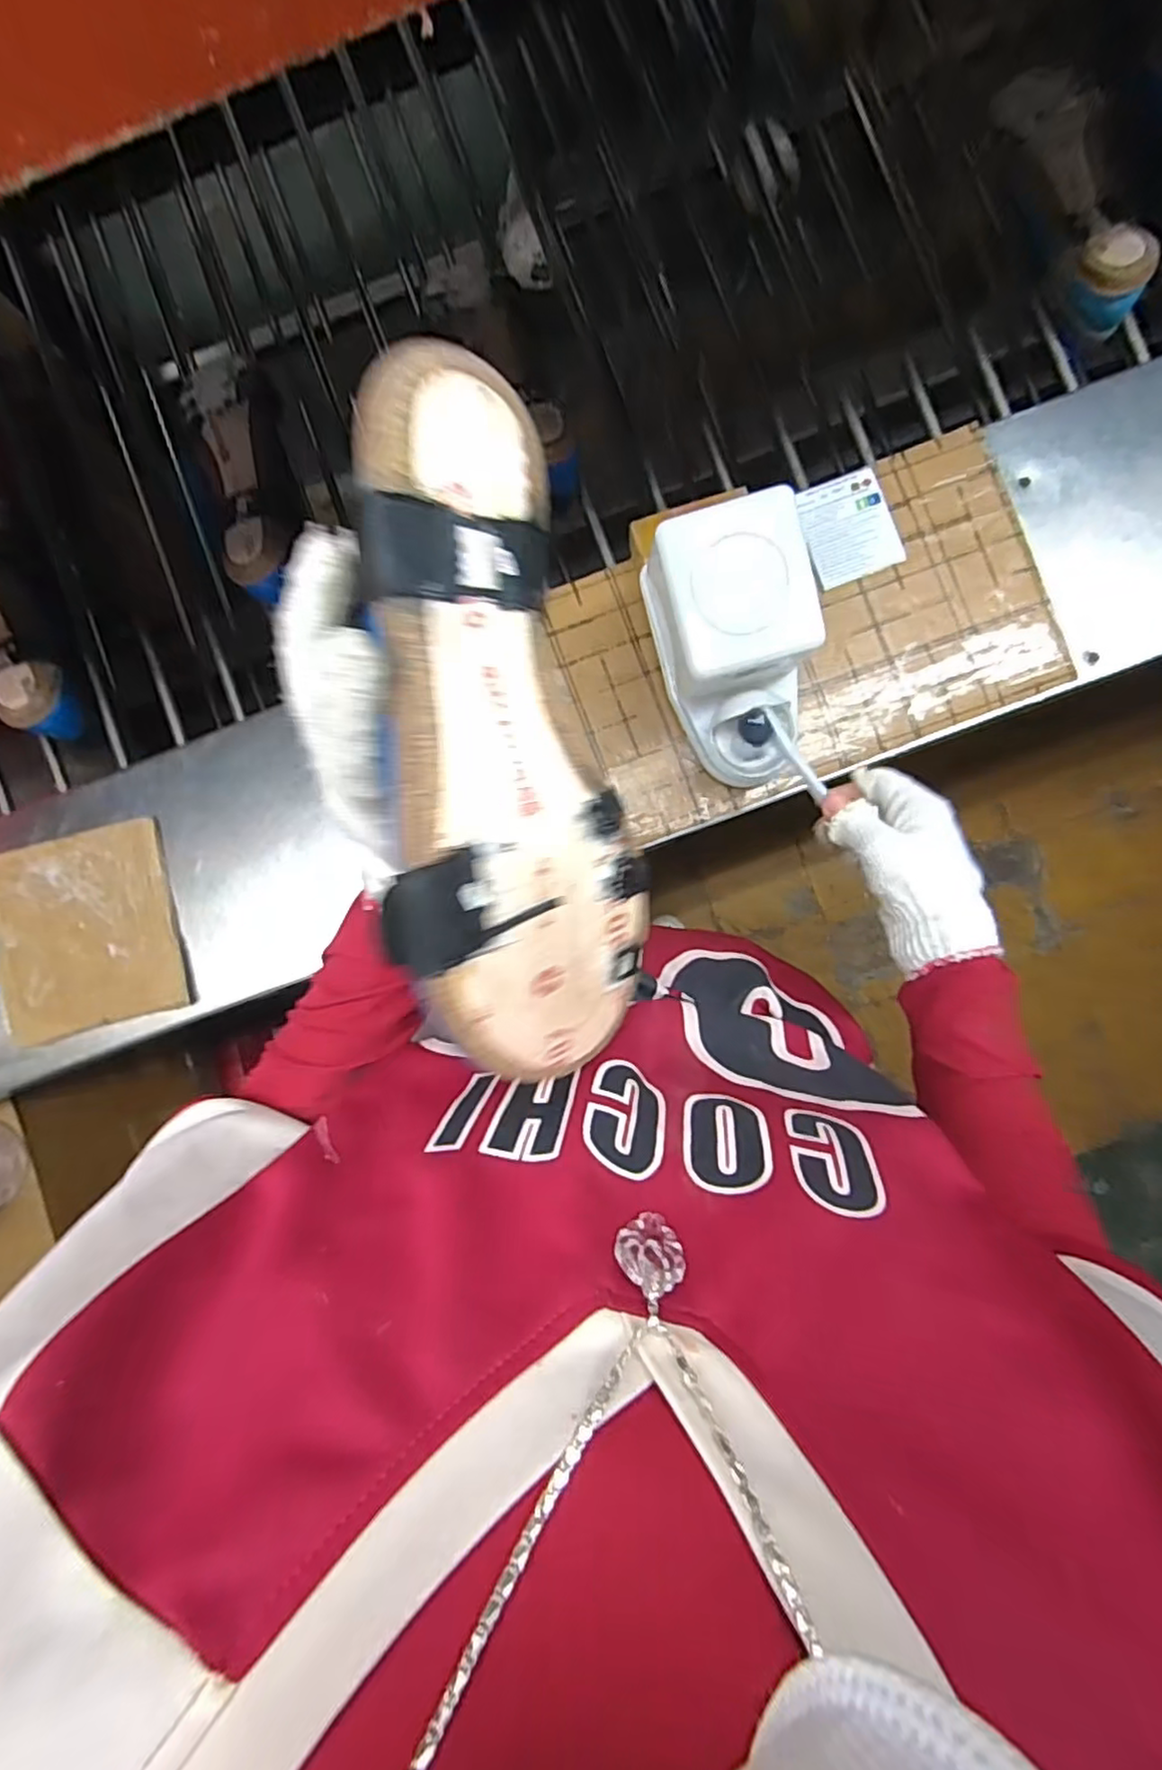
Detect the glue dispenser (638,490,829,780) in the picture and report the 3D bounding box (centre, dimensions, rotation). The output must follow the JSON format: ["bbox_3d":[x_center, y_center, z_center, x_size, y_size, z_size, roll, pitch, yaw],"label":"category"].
[{"bbox_3d":[0.115,-0.174,0.494,0.099,0.129,0.186,-16,87,4],"label":"glue dispenser"}]

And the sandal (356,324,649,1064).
[{"bbox_3d":[-0.029,-0.047,0.210,0.075,0.064,0.227,-9,96,5],"label":"sandal"}]

